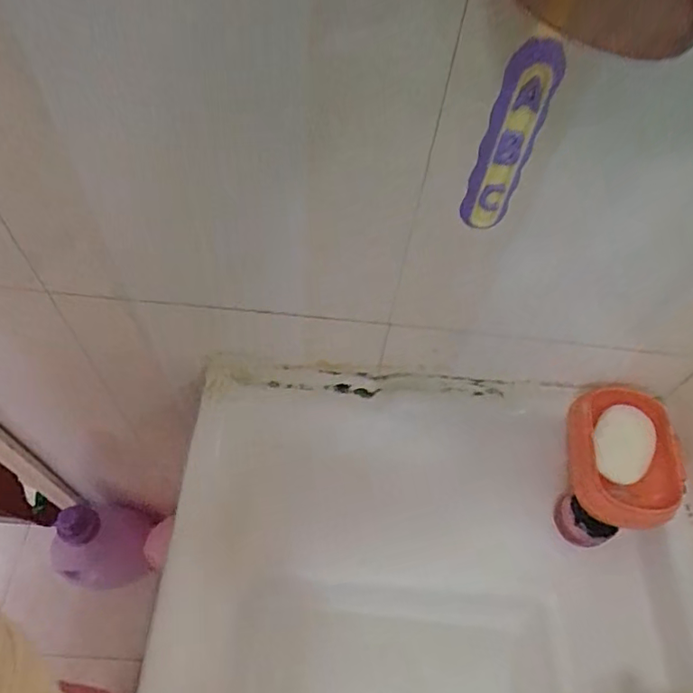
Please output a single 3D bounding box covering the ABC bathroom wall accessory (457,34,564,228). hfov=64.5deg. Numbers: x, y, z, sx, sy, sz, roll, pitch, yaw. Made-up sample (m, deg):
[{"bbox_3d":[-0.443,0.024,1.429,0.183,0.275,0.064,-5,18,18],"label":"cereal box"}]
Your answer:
[{"bbox_3d":[0.063,-0.079,0.217,0.019,0.076,0.013,18,59,7],"label":"ABC bathroom wall accessory"}]

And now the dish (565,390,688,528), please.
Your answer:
[{"bbox_3d":[0.259,0.100,0.512,0.092,0.044,0.125,5,58,-1],"label":"dish"}]

